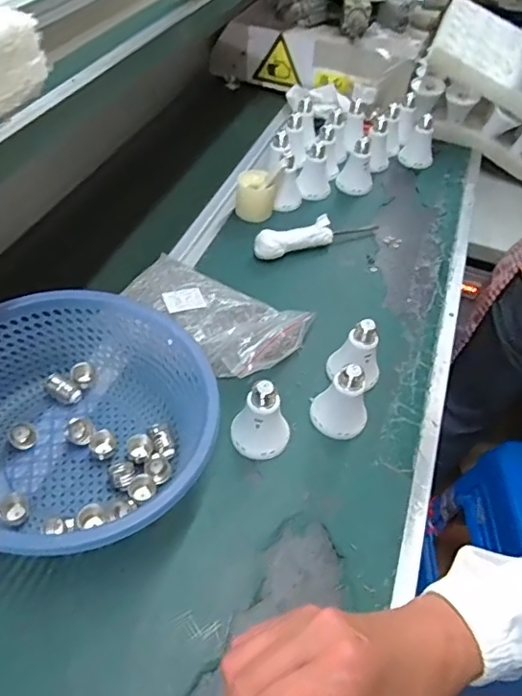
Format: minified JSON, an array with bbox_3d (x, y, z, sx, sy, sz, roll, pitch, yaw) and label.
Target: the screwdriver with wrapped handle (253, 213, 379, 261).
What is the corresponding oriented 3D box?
[{"bbox_3d":[0.089,-0.176,0.848,0.206,0.044,0.036,-17,52,-21],"label":"screwdriver with wrapped handle"}]

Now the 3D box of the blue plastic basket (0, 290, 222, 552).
[{"bbox_3d":[-0.185,0.078,0.536,0.255,0.122,0.261,4,48,-4],"label":"blue plastic basket"}]

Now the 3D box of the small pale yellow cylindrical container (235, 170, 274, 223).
[{"bbox_3d":[-0.010,-0.248,0.886,0.061,0.062,0.060,4,48,-4],"label":"small pale yellow cylindrical container"}]

